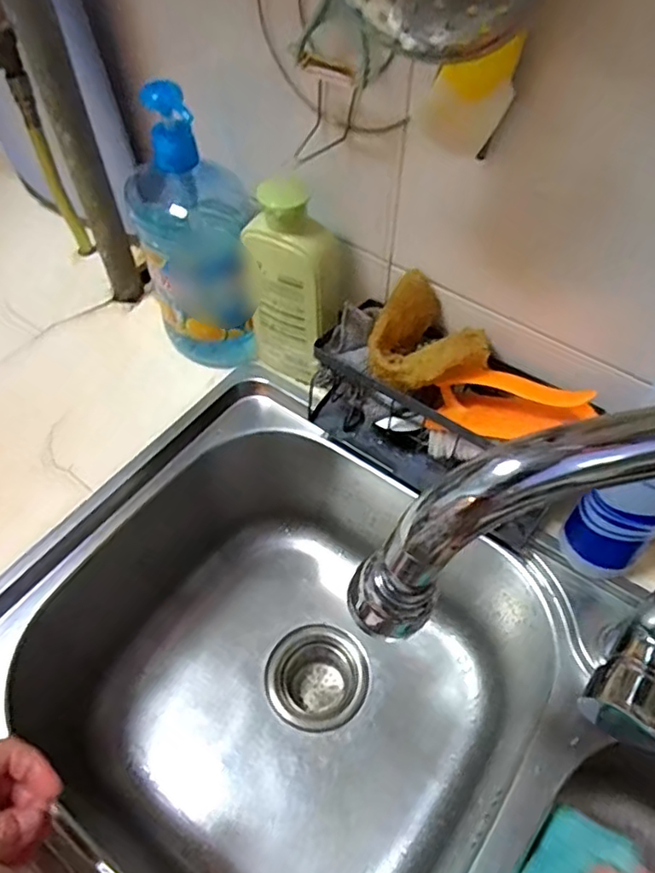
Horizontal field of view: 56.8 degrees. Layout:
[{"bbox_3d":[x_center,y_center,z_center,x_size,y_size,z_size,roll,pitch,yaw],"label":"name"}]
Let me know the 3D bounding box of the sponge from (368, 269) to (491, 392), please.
[{"bbox_3d":[0.087,-0.084,0.503,0.092,0.044,0.097,15,56,10],"label":"sponge"}]

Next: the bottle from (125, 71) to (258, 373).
[{"bbox_3d":[-0.130,-0.186,0.570,0.096,0.255,0.100,-14,56,-10],"label":"bottle"}]

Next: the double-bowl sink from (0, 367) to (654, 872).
[{"bbox_3d":[0.093,0.306,0.517,0.761,0.247,0.422,32,60,20],"label":"double-bowl sink"}]

